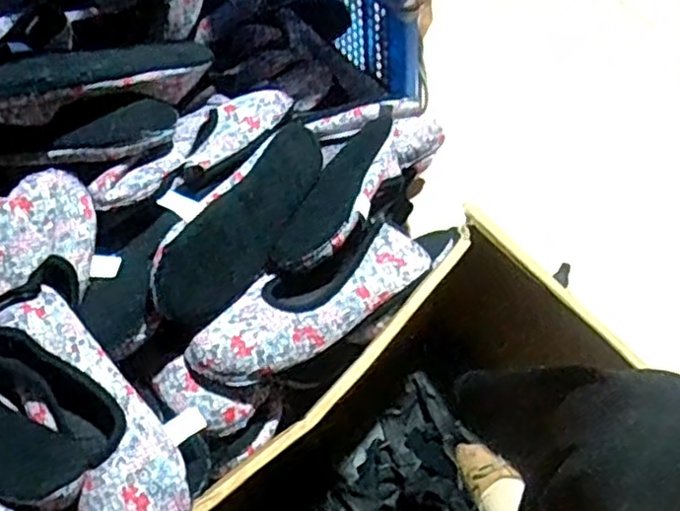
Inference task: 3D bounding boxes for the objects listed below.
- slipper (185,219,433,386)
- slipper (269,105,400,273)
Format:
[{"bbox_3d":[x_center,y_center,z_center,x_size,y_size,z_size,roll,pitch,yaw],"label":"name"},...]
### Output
[{"bbox_3d":[-0.028,0.042,0.697,0.249,0.053,0.093,-37,63,-18],"label":"slipper"},{"bbox_3d":[0.008,-0.071,0.791,0.077,0.049,0.258,17,44,14],"label":"slipper"}]

